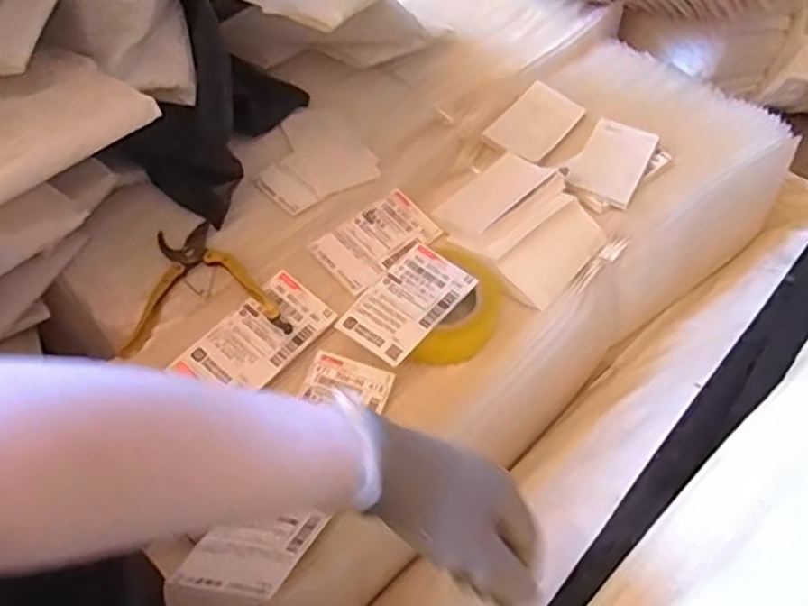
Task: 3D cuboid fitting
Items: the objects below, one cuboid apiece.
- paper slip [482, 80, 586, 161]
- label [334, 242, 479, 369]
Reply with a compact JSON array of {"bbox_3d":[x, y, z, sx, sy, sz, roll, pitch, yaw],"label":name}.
[{"bbox_3d":[0.160,-0.220,0.826,0.075,0.005,0.129,39,63,11],"label":"paper slip"},{"bbox_3d":[0.004,-0.001,0.648,0.075,0.010,0.127,36,61,18],"label":"label"}]

